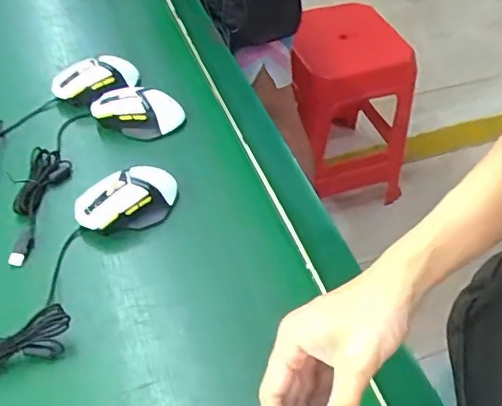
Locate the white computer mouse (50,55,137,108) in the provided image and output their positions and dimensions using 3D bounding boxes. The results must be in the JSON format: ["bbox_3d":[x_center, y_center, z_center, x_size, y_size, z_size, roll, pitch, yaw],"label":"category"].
[{"bbox_3d":[-0.214,-0.169,0.789,0.121,0.036,0.055,-20,53,-18],"label":"white computer mouse"}]

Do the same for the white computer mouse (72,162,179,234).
[{"bbox_3d":[-0.142,-0.004,0.655,0.120,0.041,0.063,-23,54,-20],"label":"white computer mouse"}]

